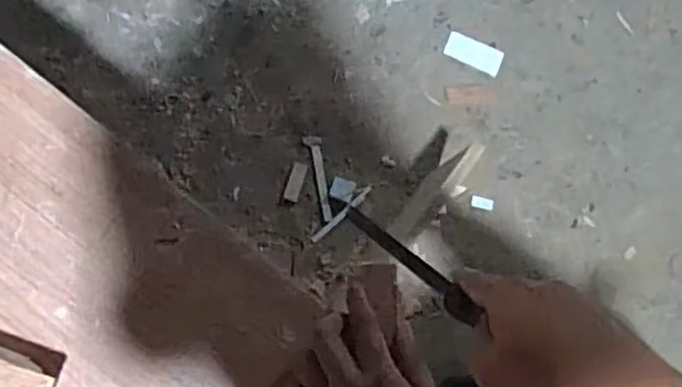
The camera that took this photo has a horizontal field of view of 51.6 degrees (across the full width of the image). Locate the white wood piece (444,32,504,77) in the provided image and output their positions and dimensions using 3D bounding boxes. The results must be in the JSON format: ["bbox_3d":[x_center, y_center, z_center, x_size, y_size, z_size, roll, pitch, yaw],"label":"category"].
[{"bbox_3d":[0.258,-0.270,1.365,0.112,0.006,0.055,23,83,-2],"label":"white wood piece"}]

